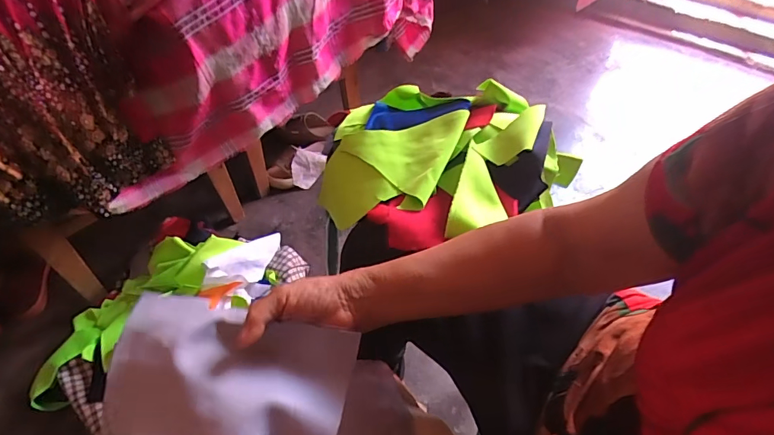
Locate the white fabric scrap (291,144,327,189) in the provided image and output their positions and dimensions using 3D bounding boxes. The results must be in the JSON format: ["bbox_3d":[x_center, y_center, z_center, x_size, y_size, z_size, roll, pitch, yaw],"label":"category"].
[{"bbox_3d":[-0.227,-0.139,1.254,0.092,0.111,0.026,10,1,-22],"label":"white fabric scrap"}]

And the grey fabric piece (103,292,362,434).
[{"bbox_3d":[-0.153,0.193,0.339,0.198,0.063,0.249,8,46,8],"label":"grey fabric piece"}]

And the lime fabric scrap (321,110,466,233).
[{"bbox_3d":[0.003,-0.065,0.587,0.183,0.088,0.155,8,48,7],"label":"lime fabric scrap"}]

